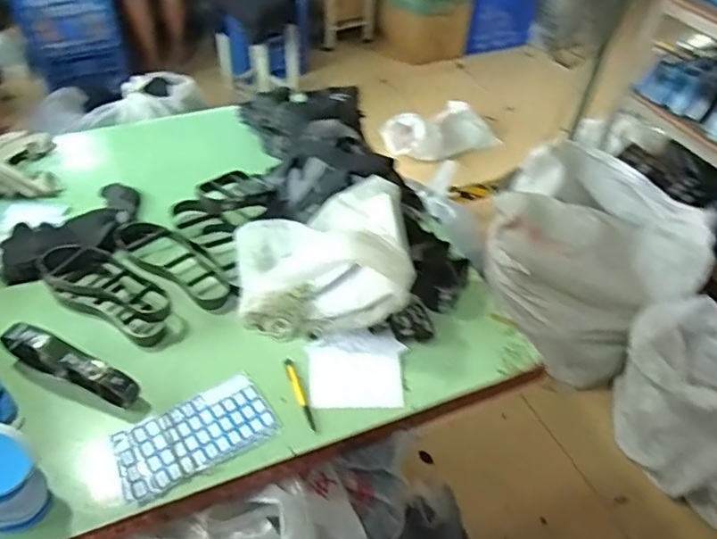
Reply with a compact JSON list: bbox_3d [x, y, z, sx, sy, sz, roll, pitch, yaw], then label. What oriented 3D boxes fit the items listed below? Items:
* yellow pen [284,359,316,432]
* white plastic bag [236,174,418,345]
[{"bbox_3d":[-0.098,0.210,0.965,0.013,0.016,0.138,-19,52,-15],"label":"yellow pen"},{"bbox_3d":[-0.070,-0.037,1.056,0.313,0.193,0.277,-8,50,-7],"label":"white plastic bag"}]

